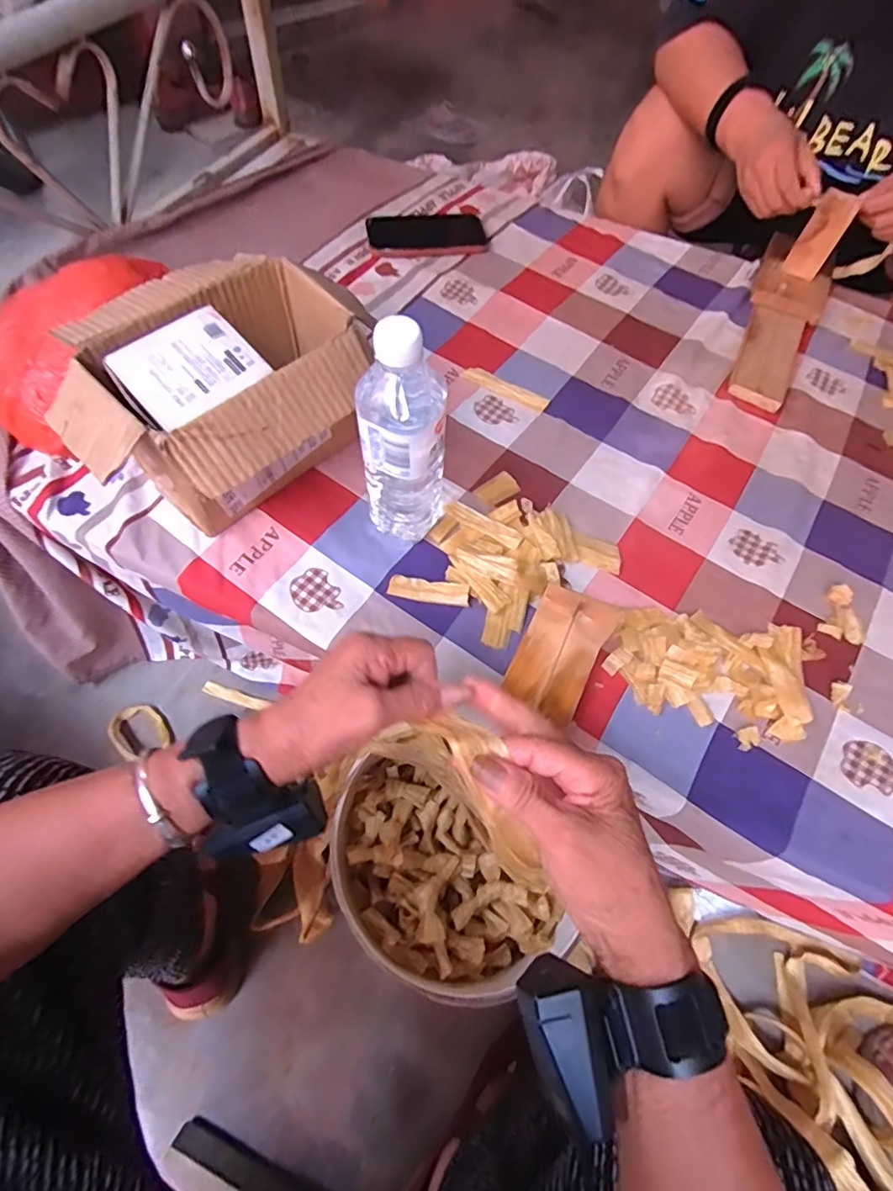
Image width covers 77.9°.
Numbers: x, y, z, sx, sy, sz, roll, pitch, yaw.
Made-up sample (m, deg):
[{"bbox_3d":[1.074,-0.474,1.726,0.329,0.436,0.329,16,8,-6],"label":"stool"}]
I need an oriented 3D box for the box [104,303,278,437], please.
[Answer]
[{"bbox_3d":[-0.209,-0.184,0.444,0.093,0.023,0.105,40,66,17],"label":"box"}]

